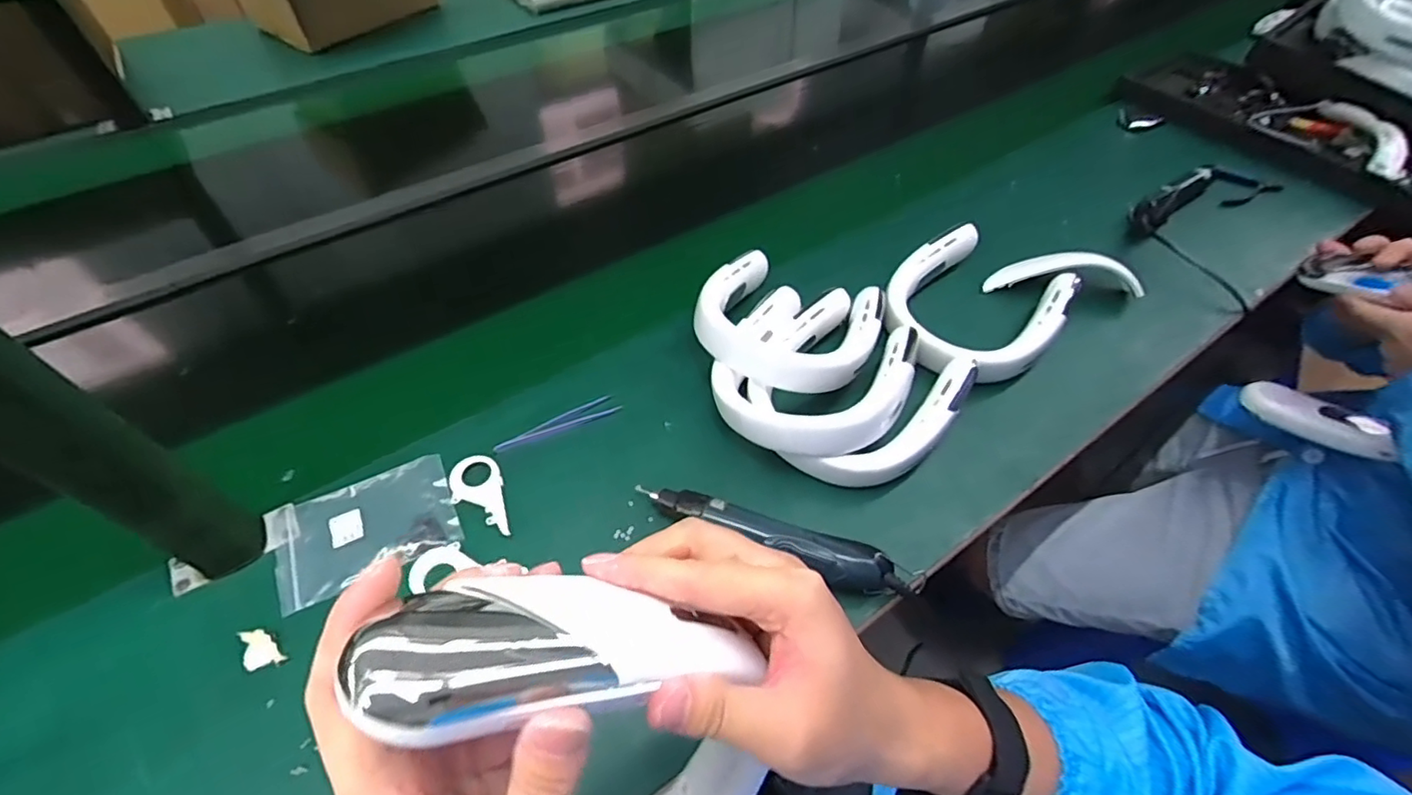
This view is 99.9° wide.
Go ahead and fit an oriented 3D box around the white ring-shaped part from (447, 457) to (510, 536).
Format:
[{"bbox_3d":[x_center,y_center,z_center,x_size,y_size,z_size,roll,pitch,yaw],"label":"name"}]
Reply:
[{"bbox_3d":[-0.211,0.092,0.550,0.047,0.004,0.091,-14,54,-12],"label":"white ring-shaped part"}]

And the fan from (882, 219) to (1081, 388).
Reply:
[{"bbox_3d":[0.306,-0.107,0.682,0.185,0.043,0.220,34,59,23],"label":"fan"}]

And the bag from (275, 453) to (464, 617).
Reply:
[{"bbox_3d":[-0.307,0.114,0.536,0.149,0.004,0.102,-21,56,-16],"label":"bag"}]

